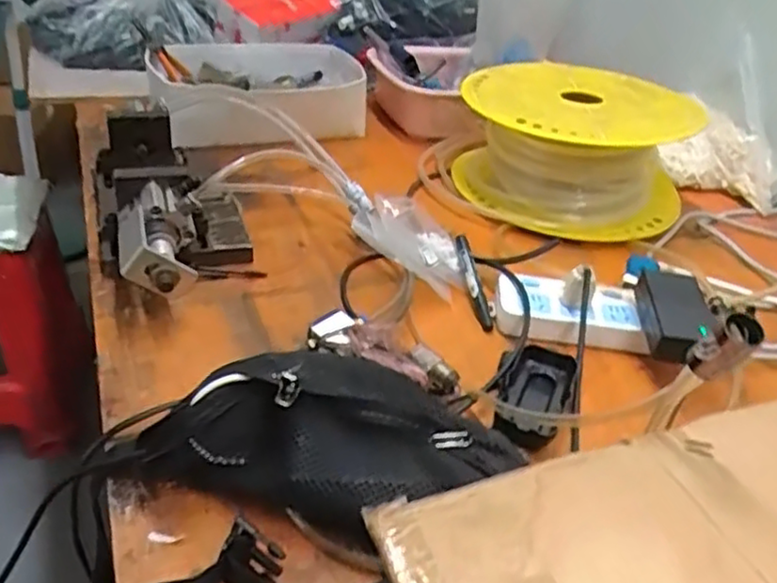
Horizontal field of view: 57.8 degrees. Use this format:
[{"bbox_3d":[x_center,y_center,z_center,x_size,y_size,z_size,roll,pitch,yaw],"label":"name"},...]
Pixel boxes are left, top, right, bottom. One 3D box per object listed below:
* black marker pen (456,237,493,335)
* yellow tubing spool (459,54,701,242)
[{"bbox_3d":[0.087,-0.011,0.722,0.014,0.018,0.124,-5,51,-8],"label":"black marker pen"},{"bbox_3d":[0.227,-0.185,0.912,0.236,0.145,0.252,6,33,-4],"label":"yellow tubing spool"}]

